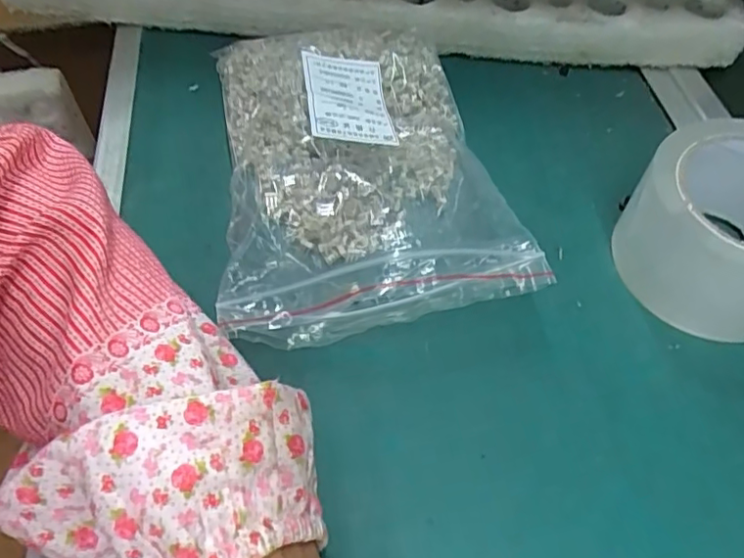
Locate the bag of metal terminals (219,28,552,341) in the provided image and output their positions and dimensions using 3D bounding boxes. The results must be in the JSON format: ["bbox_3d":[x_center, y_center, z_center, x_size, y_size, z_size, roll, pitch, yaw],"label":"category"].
[{"bbox_3d":[-0.009,-0.079,0.352,0.157,0.048,0.250,-5,55,-7],"label":"bag of metal terminals"}]

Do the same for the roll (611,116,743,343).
[{"bbox_3d":[0.194,-0.027,0.316,0.100,0.071,0.100,2,55,-2],"label":"roll"}]

